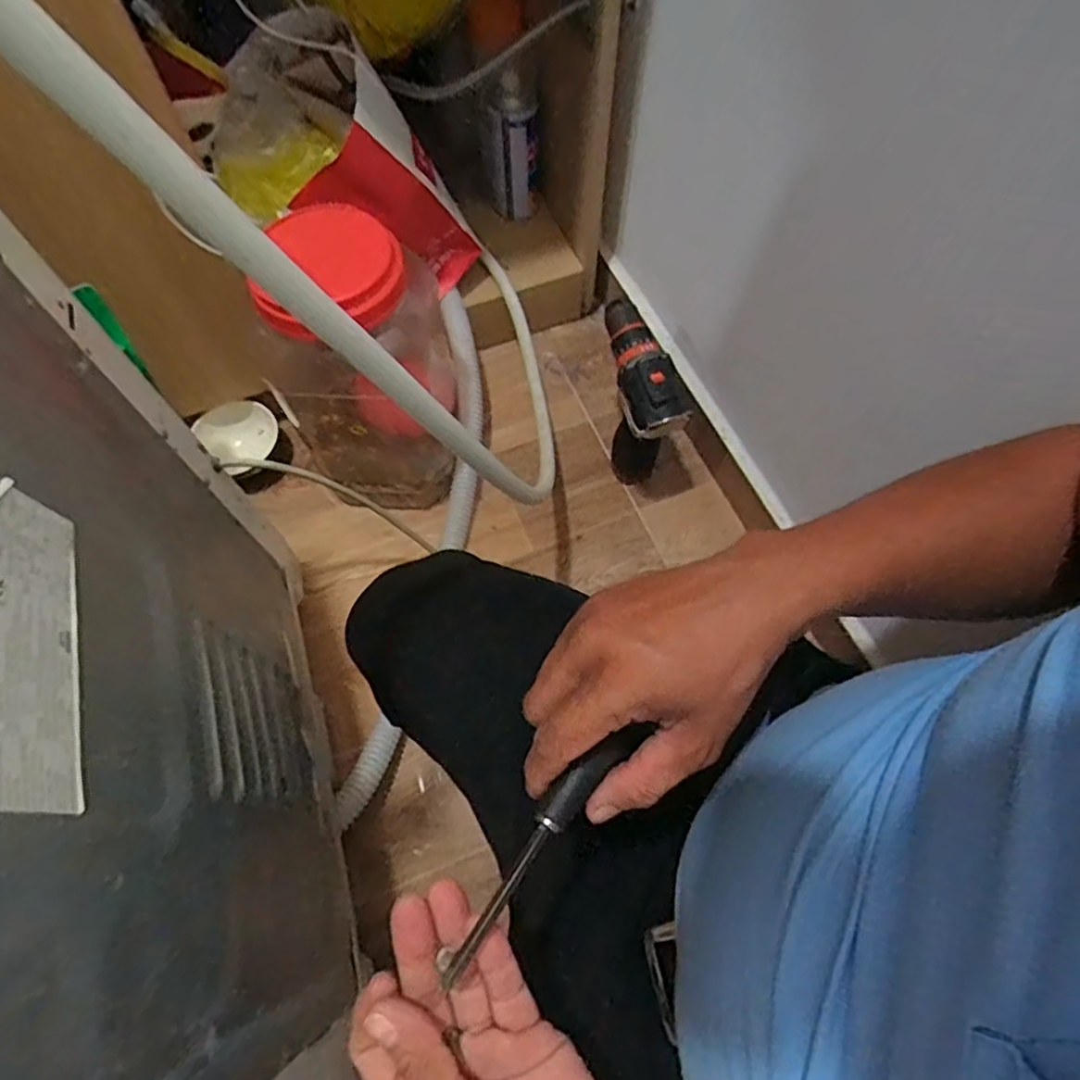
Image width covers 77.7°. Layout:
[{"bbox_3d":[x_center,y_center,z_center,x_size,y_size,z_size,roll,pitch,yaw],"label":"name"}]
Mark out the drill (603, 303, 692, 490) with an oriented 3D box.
[{"bbox_3d":[0.113,-0.159,0.813,0.078,0.206,0.152,-6,66,-3],"label":"drill"}]

